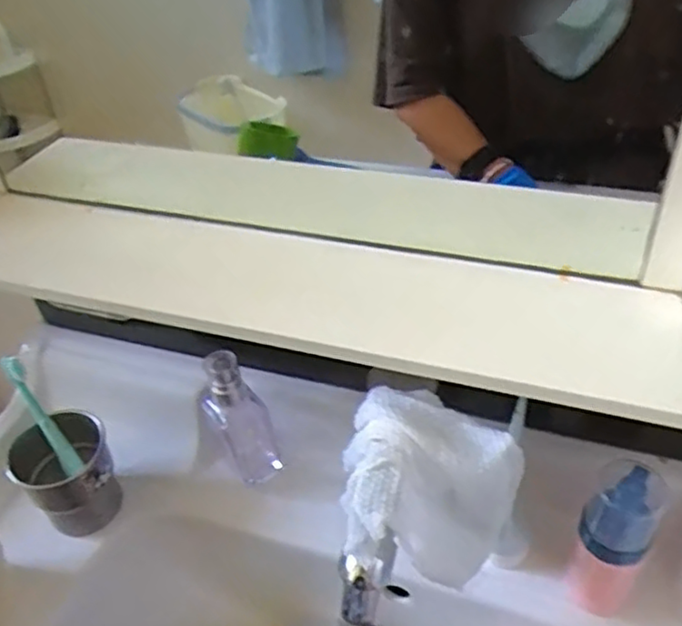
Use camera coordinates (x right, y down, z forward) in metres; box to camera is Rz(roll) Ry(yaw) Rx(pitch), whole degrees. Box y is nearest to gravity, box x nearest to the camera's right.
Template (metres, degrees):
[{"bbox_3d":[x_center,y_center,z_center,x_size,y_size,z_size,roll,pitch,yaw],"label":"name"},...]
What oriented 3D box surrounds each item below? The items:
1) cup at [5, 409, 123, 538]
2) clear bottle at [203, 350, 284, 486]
[{"bbox_3d":[-0.231,0.140,0.584,0.074,0.089,0.076,-3,41,3],"label":"cup"},{"bbox_3d":[-0.086,0.086,0.581,0.053,0.136,0.043,-15,42,-11],"label":"clear bottle"}]

